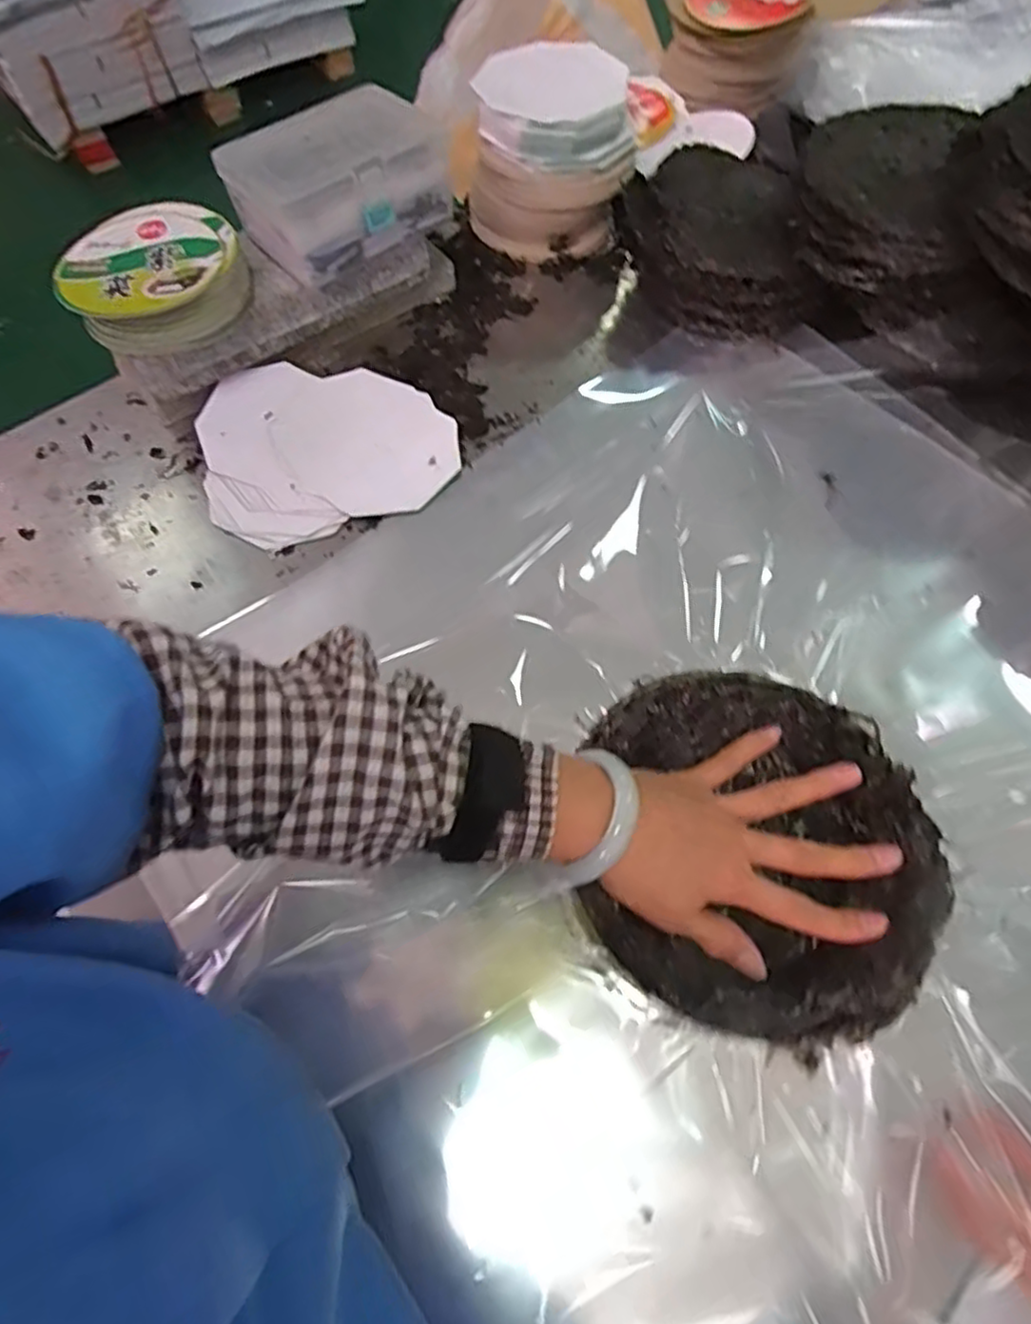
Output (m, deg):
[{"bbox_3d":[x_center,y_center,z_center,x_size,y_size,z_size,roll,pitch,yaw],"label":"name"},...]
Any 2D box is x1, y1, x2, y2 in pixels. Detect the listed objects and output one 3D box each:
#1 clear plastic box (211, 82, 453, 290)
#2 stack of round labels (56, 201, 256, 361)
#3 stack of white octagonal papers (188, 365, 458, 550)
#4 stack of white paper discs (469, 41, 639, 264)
[{"bbox_3d":[-0.156,-0.434,0.613,0.180,0.087,0.115,-32,68,-13],"label":"clear plastic box"},{"bbox_3d":[-0.306,-0.336,0.591,0.140,0.045,0.142,-6,64,-2],"label":"stack of round labels"},{"bbox_3d":[-0.174,-0.205,0.624,0.219,0.017,0.193,-17,65,-7],"label":"stack of white octagonal papers"},{"bbox_3d":[0.038,-0.535,0.723,0.158,0.143,0.143,1,64,2],"label":"stack of white paper discs"}]

